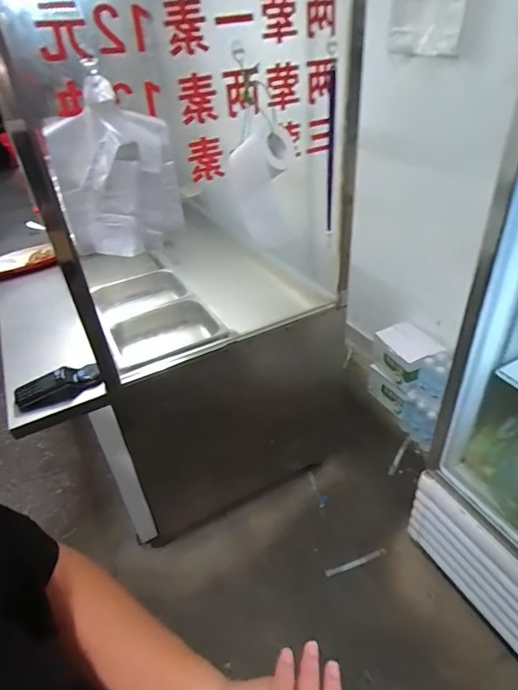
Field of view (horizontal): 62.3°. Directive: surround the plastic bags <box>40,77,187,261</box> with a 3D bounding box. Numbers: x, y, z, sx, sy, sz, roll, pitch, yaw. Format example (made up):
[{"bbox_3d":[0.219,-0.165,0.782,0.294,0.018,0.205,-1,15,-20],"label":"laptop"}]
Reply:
[{"bbox_3d":[-0.262,-0.313,0.797,0.215,0.281,0.089,-15,38,-13],"label":"plastic bags"}]

